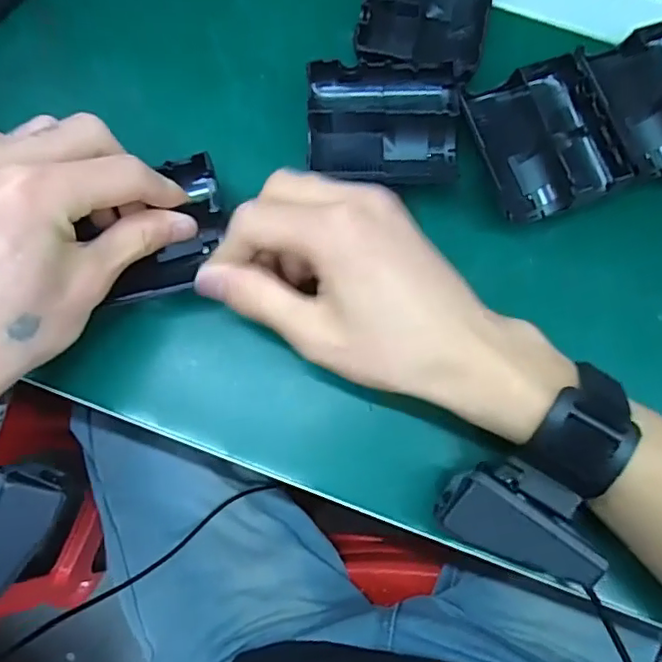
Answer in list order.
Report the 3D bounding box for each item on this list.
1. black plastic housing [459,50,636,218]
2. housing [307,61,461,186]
[{"bbox_3d":[0.112,-0.100,0.306,0.065,0.023,0.077,-24,79,-5],"label":"black plastic housing"},{"bbox_3d":[0.027,-0.109,0.312,0.077,0.030,0.060,-2,77,-1],"label":"housing"}]

